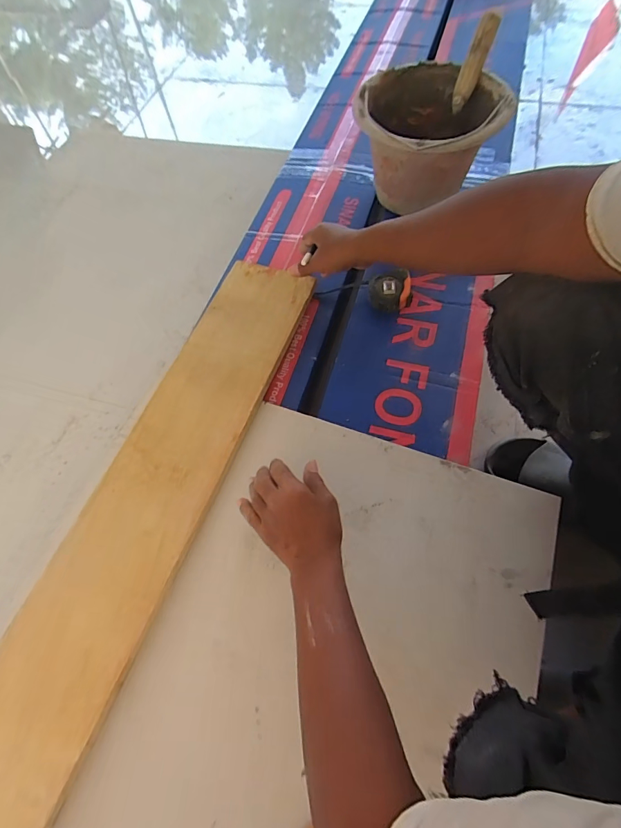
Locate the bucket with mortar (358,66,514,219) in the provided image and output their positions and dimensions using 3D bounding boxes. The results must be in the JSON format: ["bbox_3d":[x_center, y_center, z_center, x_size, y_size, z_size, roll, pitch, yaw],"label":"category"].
[{"bbox_3d":[0.206,-0.478,0.704,0.246,0.169,0.237,-2,64,3],"label":"bucket with mortar"}]

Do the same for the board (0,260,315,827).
[{"bbox_3d":[-0.236,0.169,0.480,0.153,0.022,0.961,19,66,9],"label":"board"}]

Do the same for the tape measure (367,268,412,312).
[{"bbox_3d":[0.132,-0.203,0.645,0.074,0.036,0.070,9,64,4],"label":"tape measure"}]

